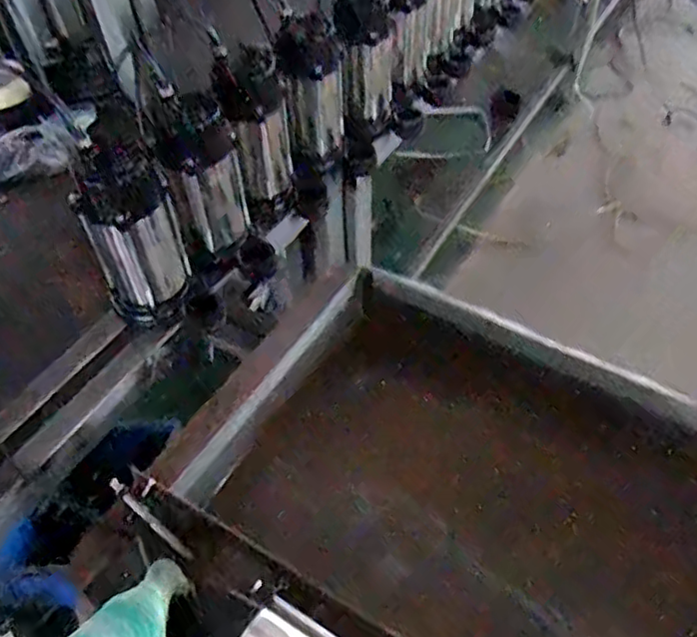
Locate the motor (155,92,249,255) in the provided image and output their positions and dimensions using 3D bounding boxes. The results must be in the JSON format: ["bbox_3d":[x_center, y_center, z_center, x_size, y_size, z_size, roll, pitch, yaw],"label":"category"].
[{"bbox_3d":[-0.195,-0.189,0.873,0.098,0.200,0.083,-14,50,-10],"label":"motor"}]

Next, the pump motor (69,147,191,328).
[{"bbox_3d":[-0.277,-0.104,0.842,0.117,0.211,0.128,-24,53,-18],"label":"pump motor"}]

